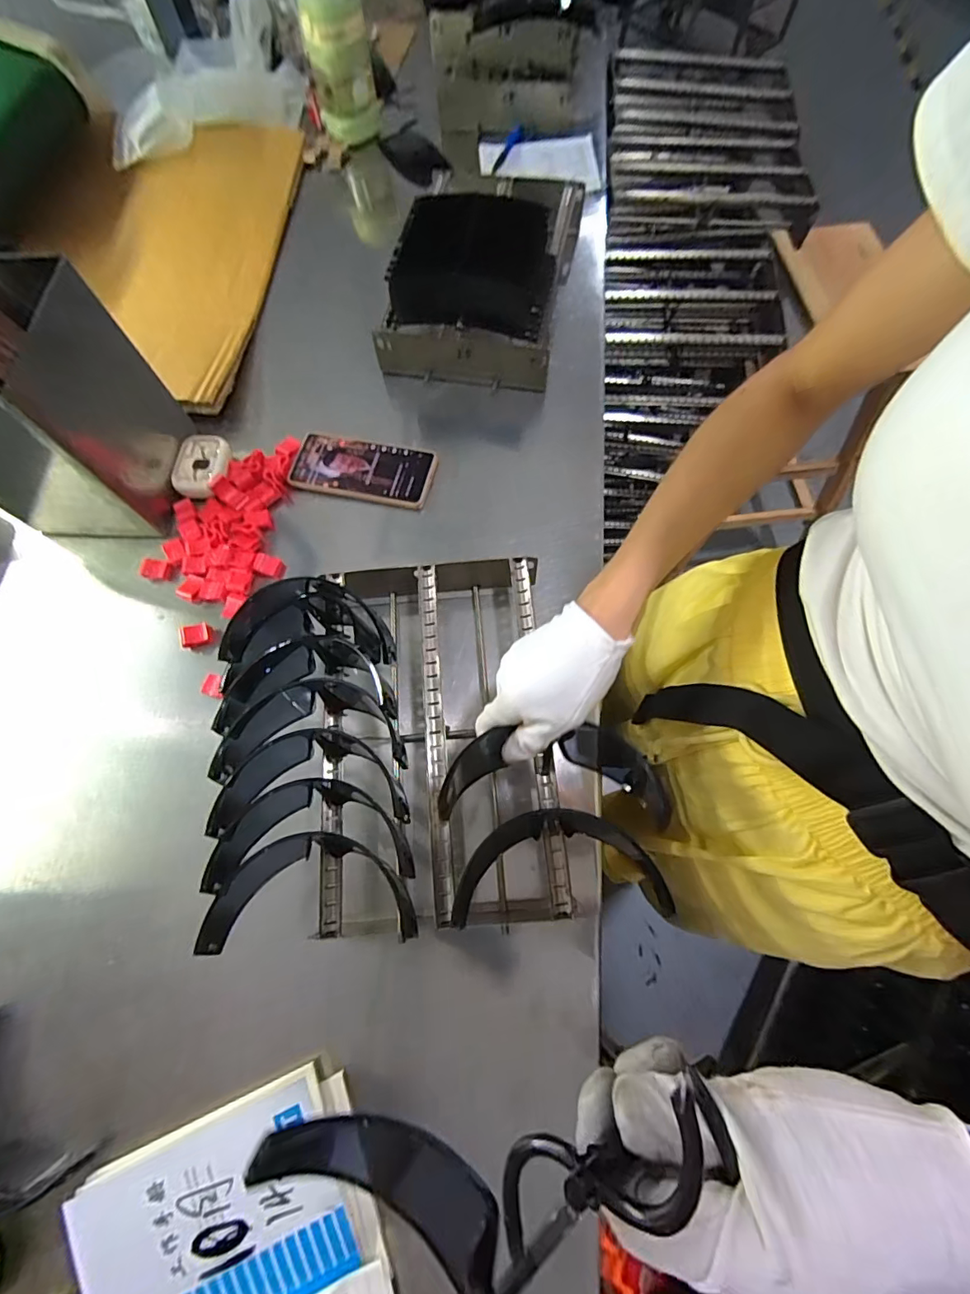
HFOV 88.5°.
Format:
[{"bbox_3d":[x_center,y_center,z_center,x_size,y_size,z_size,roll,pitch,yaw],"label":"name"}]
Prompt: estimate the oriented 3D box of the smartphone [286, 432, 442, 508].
[{"bbox_3d":[-0.140,-0.204,0.570,0.163,0.007,0.073,12,70,5],"label":"smartphone"}]

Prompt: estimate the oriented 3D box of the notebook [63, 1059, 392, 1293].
[{"bbox_3d":[-0.177,0.397,0.346,0.184,0.031,0.121,-21,71,-7],"label":"notebook"}]

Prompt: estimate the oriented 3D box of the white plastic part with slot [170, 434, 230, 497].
[{"bbox_3d":[-0.328,-0.211,0.573,0.057,0.014,0.075,2,69,2],"label":"white plastic part with slot"}]

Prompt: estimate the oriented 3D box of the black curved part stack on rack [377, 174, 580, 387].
[{"bbox_3d":[-0.009,-0.420,0.590,0.203,0.135,0.165,9,70,4],"label":"black curved part stack on rack"}]

